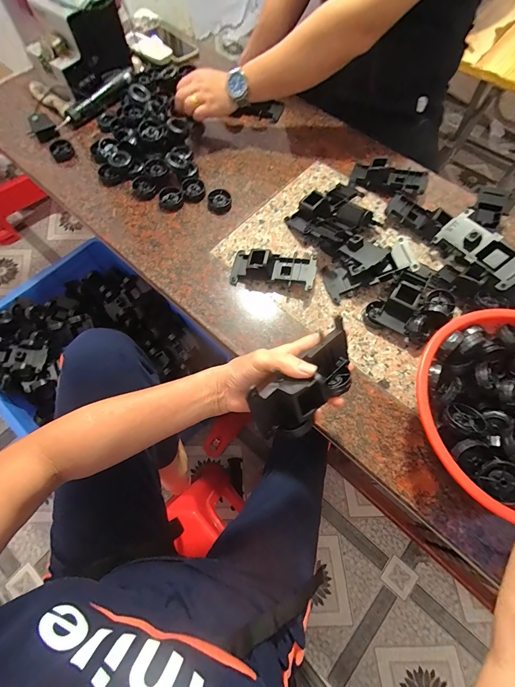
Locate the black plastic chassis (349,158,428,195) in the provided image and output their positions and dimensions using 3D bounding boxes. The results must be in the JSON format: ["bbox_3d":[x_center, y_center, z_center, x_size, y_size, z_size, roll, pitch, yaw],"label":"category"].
[{"bbox_3d":[0.270,-0.344,0.638,0.148,0.041,0.071,17,69,6],"label":"black plastic chassis"}]

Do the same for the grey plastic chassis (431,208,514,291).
[{"bbox_3d":[0.381,-0.158,0.528,0.069,0.033,0.150,-44,61,15],"label":"grey plastic chassis"}]

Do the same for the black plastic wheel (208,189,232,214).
[{"bbox_3d":[-0.074,-0.286,0.628,0.044,0.018,0.052,-14,69,-7],"label":"black plastic wheel"}]

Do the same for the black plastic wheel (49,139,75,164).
[{"bbox_3d":[-0.421,-0.416,0.676,0.045,0.028,0.045,0,68,-1],"label":"black plastic wheel"}]

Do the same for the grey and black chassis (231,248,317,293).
[{"bbox_3d":[0.028,-0.135,0.551,0.144,0.049,0.070,11,68,4],"label":"grey and black chassis"}]

